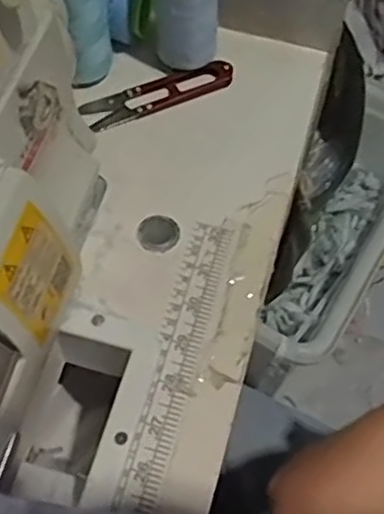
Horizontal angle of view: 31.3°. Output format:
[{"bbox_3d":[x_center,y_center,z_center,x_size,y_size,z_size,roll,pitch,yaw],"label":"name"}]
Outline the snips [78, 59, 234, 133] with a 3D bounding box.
[{"bbox_3d":[-0.022,-0.117,0.487,0.108,0.014,0.033,-22,65,-14],"label":"snips"}]

